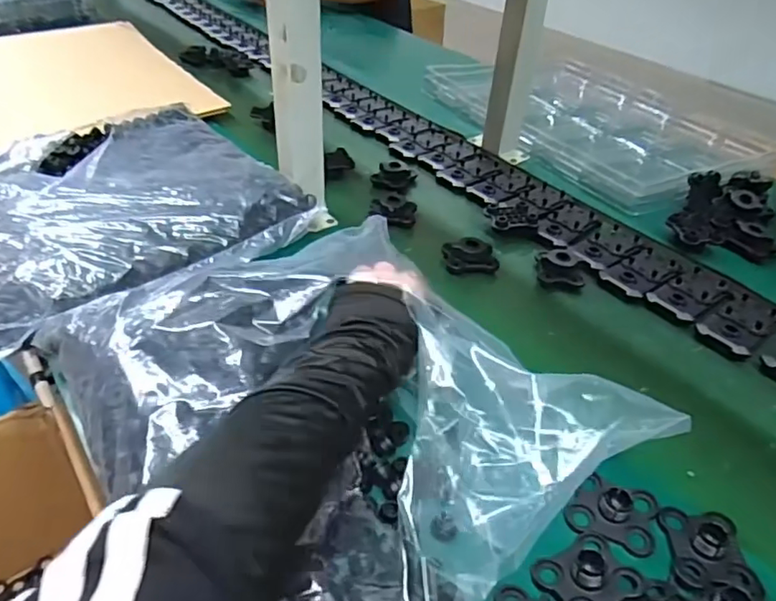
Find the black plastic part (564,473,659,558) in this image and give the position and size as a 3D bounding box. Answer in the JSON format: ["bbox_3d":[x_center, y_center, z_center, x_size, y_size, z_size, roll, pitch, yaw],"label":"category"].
[{"bbox_3d":[0.164,0.149,0.412,0.061,0.013,0.046,16,41,15],"label":"black plastic part"}]

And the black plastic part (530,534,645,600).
[{"bbox_3d":[0.132,0.176,0.372,0.059,0.024,0.047,-18,44,-24],"label":"black plastic part"}]

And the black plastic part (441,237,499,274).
[{"bbox_3d":[0.096,-0.051,0.657,0.060,0.029,0.038,-1,40,-5],"label":"black plastic part"}]

